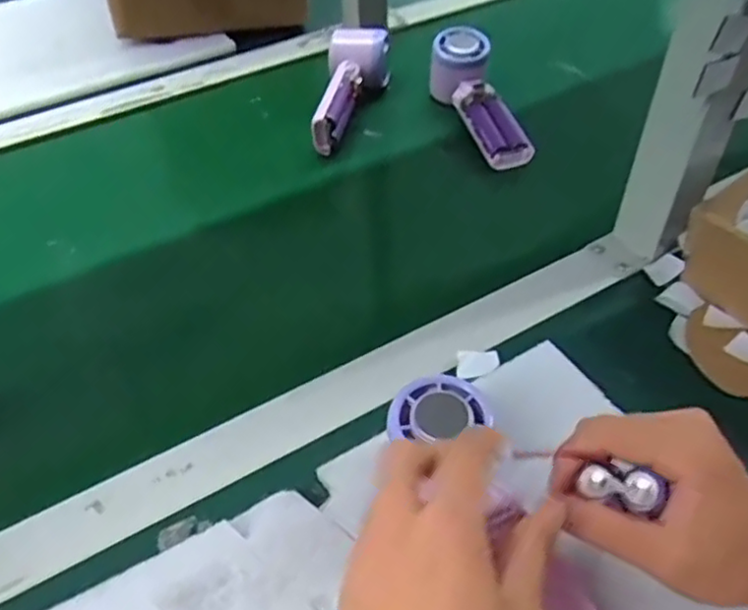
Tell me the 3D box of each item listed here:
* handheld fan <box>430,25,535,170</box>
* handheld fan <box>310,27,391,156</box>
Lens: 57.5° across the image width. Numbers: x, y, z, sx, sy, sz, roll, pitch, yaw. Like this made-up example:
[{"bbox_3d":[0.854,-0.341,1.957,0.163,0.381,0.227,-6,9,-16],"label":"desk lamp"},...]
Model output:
[{"bbox_3d":[0.099,-0.199,0.656,0.046,0.052,0.173,-16,64,-12],"label":"handheld fan"},{"bbox_3d":[-0.021,-0.205,0.667,0.058,0.070,0.144,4,47,6],"label":"handheld fan"}]

